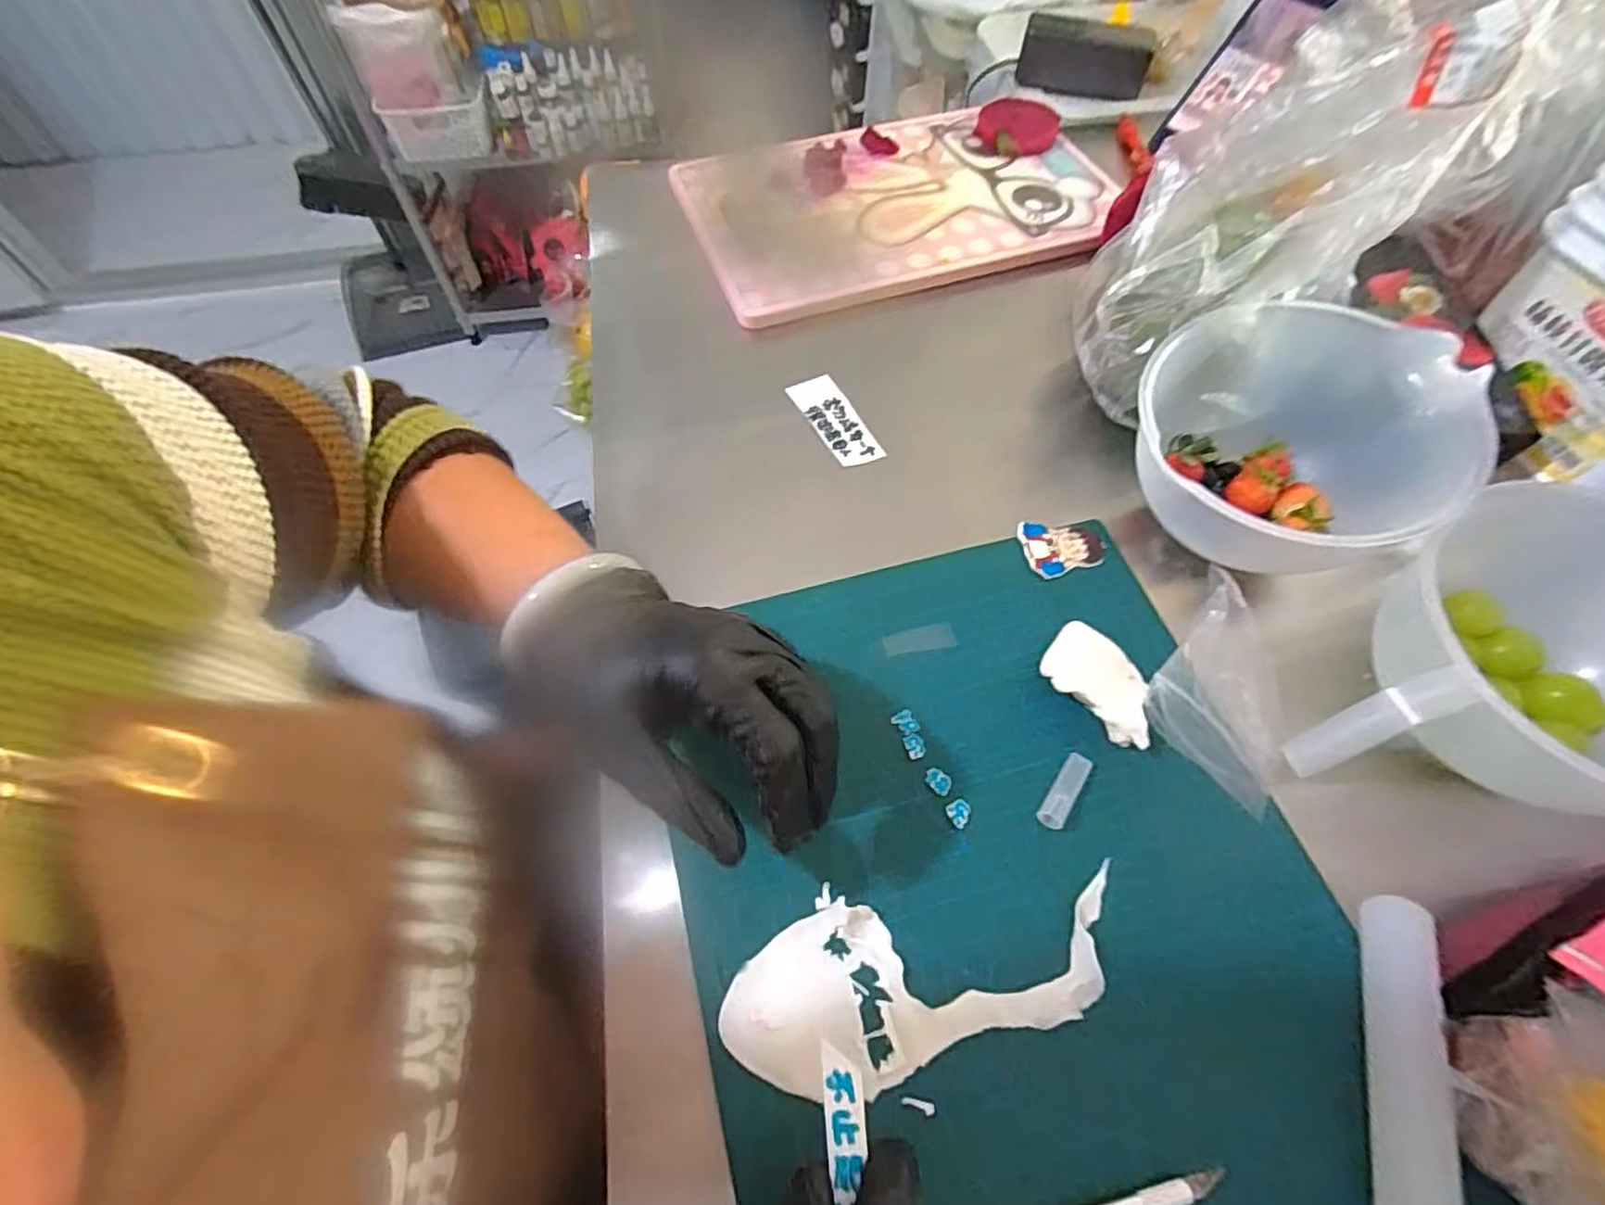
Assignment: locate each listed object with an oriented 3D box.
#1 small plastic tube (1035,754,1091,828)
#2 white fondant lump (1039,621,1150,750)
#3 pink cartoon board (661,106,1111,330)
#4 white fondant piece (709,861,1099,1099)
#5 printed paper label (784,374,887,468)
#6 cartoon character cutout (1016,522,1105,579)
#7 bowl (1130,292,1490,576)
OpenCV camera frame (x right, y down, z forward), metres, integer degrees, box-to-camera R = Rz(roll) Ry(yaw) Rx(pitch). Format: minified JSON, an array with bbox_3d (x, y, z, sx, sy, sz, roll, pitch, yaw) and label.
[{"bbox_3d":[0.132,0.094,0.347,0.013,0.009,0.041,33,64,15],"label":"small plastic tube"},{"bbox_3d":[0.160,0.045,0.371,0.065,0.020,0.041,40,66,19],"label":"white fondant lump"},{"bbox_3d":[0.088,-0.355,0.603,0.363,0.013,0.226,-16,61,-9],"label":"pink cartoon board"},{"bbox_3d":[0.055,0.167,0.307,0.177,0.009,0.065,-9,61,-7],"label":"white fondant piece"},{"bbox_3d":[0.023,-0.127,0.482,0.035,0.008,0.085,-25,64,-16],"label":"printed paper label"},{"bbox_3d":[0.161,-0.034,0.425,0.050,0.004,0.038,-5,61,-5],"label":"cartoon character cutout"},{"bbox_3d":[0.268,-0.095,0.392,0.157,0.083,0.132,20,61,9],"label":"bowl"}]

